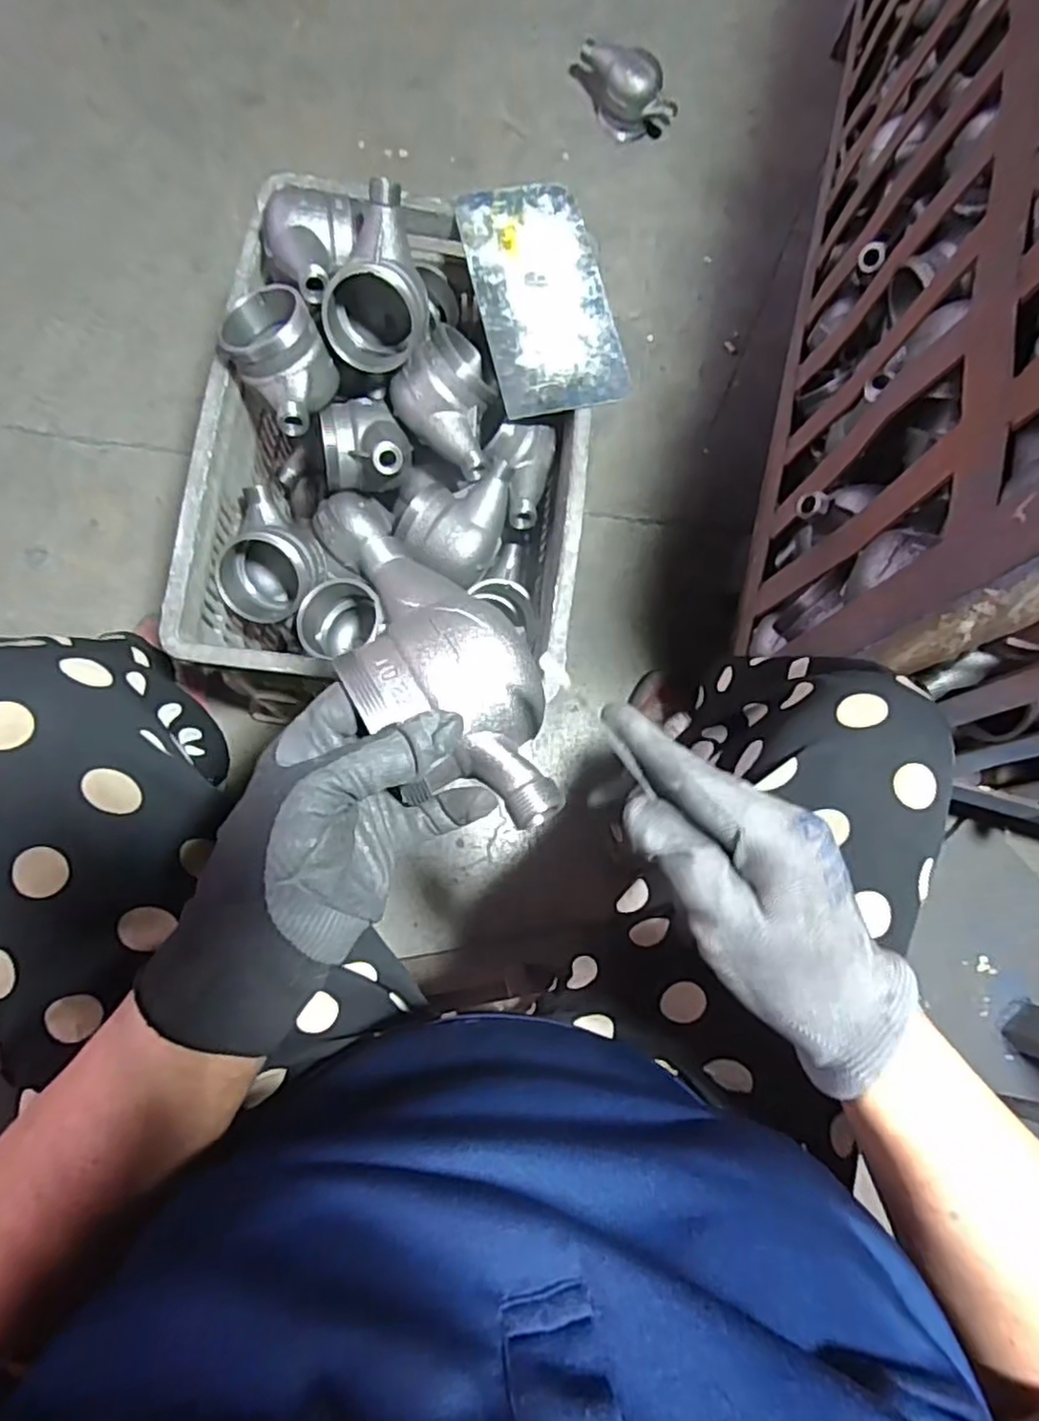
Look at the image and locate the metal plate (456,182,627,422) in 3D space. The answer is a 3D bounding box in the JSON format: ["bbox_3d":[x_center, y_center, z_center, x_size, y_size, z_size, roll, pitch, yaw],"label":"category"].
[{"bbox_3d":[0.022,-0.402,0.670,0.122,0.006,0.245,-12,79,-5],"label":"metal plate"}]

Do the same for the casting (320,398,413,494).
[{"bbox_3d":[-0.149,-0.259,0.672,0.083,0.090,0.098,2,78,-6],"label":"casting"}]

